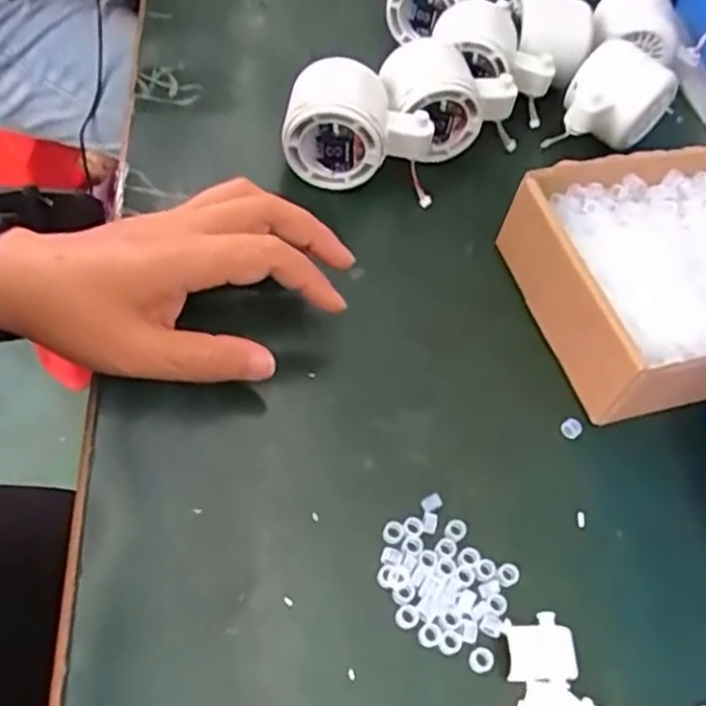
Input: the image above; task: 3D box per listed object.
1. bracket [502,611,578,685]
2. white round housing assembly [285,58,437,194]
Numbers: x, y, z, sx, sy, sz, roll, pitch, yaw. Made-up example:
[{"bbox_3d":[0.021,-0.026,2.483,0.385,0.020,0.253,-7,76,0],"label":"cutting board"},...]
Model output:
[{"bbox_3d":[0.077,0.121,0.297,0.028,0.004,0.027,9,56,-5],"label":"bracket"},{"bbox_3d":[0.002,-0.127,0.426,0.085,0.067,0.052,10,55,-3],"label":"white round housing assembly"}]

